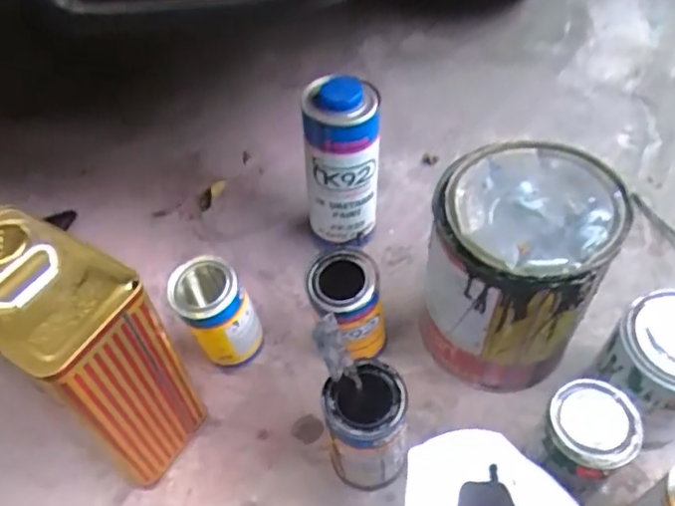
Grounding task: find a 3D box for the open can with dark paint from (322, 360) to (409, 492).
[{"bbox_3d":[0.028,0.166,0.576,0.071,0.138,0.070,-2,53,3],"label":"open can with dark paint"}]

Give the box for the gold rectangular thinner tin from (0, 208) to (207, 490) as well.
[{"bbox_3d":[-0.233,0.099,0.576,0.168,0.253,0.105,28,60,22],"label":"gold rectangular thinner tin"}]

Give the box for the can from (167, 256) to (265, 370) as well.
[{"bbox_3d":[-0.132,0.069,0.669,0.069,0.146,0.071,-2,53,3],"label":"can"}]

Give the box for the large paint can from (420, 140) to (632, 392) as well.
[{"bbox_3d":[0.172,0.022,0.619,0.149,0.227,0.161,-2,53,3],"label":"large paint can"}]

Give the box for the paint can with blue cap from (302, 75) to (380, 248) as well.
[{"bbox_3d":[0.007,-0.093,0.722,0.081,0.219,0.089,-2,53,3],"label":"paint can with blue cap"}]

